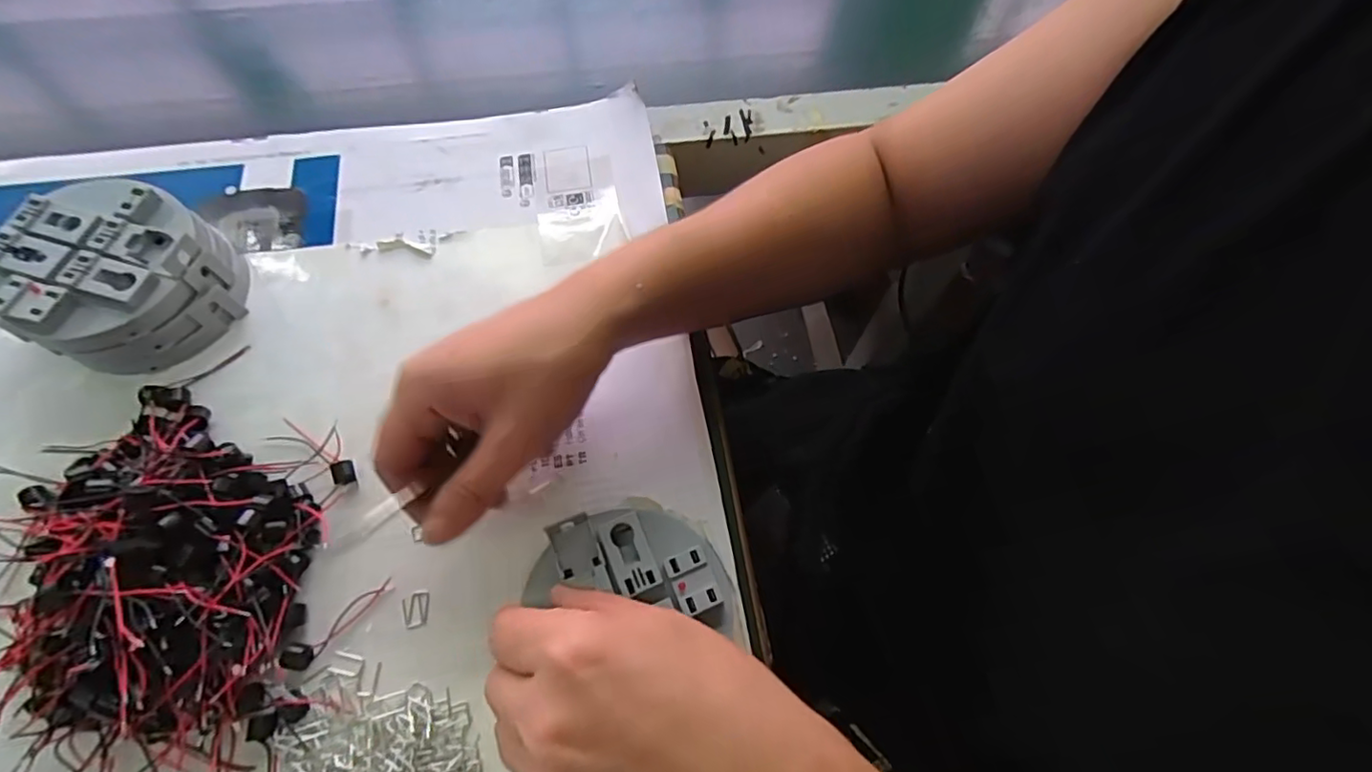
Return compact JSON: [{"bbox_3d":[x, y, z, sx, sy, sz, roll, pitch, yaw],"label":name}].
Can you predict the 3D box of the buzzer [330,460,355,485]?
[{"bbox_3d":[-0.187,0.048,0.328,0.011,0.008,0.012,-17,67,-9],"label":"buzzer"}]

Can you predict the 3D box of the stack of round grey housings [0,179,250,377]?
[{"bbox_3d":[-0.324,-0.064,0.348,0.103,0.057,0.097,-38,72,-17],"label":"stack of round grey housings"}]

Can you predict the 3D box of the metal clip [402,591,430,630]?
[{"bbox_3d":[-0.137,0.114,0.306,0.012,0.004,0.017,-12,66,-7],"label":"metal clip"}]

